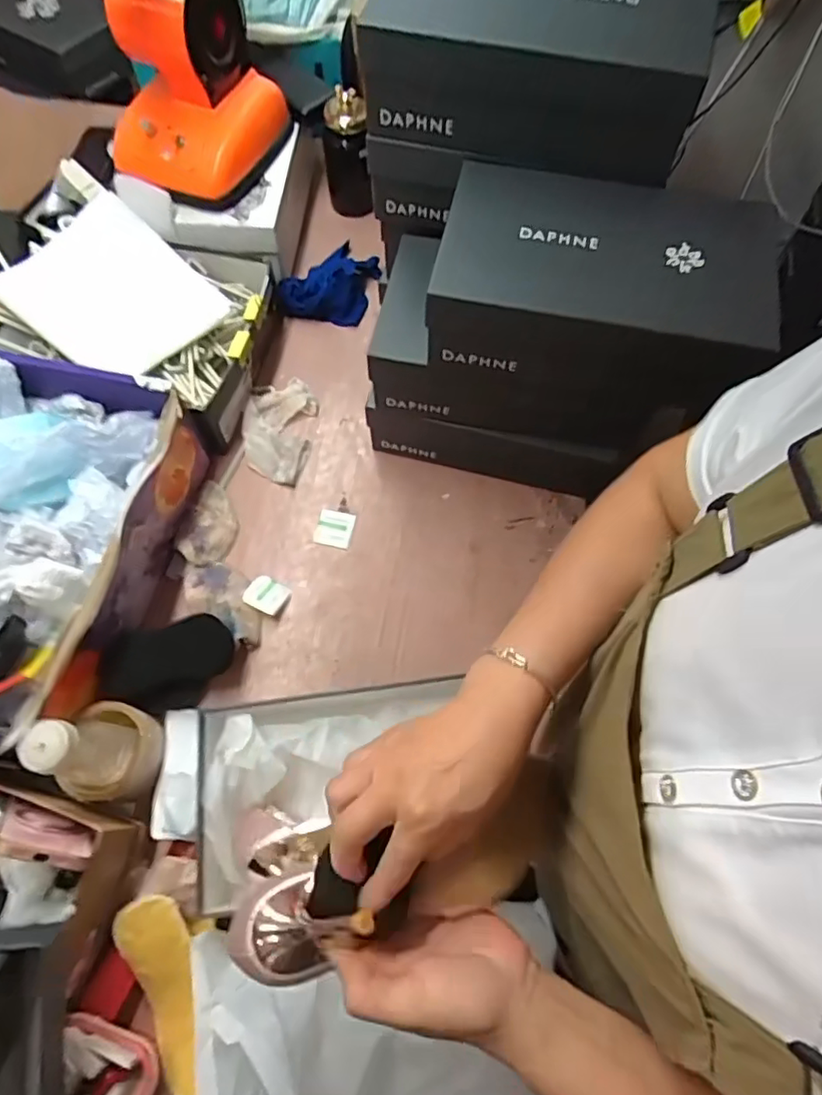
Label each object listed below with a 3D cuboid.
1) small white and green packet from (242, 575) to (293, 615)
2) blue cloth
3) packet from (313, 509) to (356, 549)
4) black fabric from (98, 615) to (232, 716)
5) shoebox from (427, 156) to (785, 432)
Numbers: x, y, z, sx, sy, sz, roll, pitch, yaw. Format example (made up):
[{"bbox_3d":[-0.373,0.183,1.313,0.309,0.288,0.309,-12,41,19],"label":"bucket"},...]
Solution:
[{"bbox_3d":[-0.170,0.055,0.712,0.047,0.011,0.040,27,69,10],"label":"small white and green packet"},{"bbox_3d":[-0.111,-0.386,0.889,0.113,0.050,0.160,29,70,11],"label":"blue cloth"},{"bbox_3d":[-0.095,-0.025,0.755,0.045,0.005,0.045,14,67,5],"label":"packet"},{"bbox_3d":[-0.253,0.123,0.642,0.128,0.062,0.077,-20,69,-9],"label":"black fabric"},{"bbox_3d":[0.172,-0.248,0.583,0.289,0.106,0.193,14,67,5],"label":"shoebox"}]

